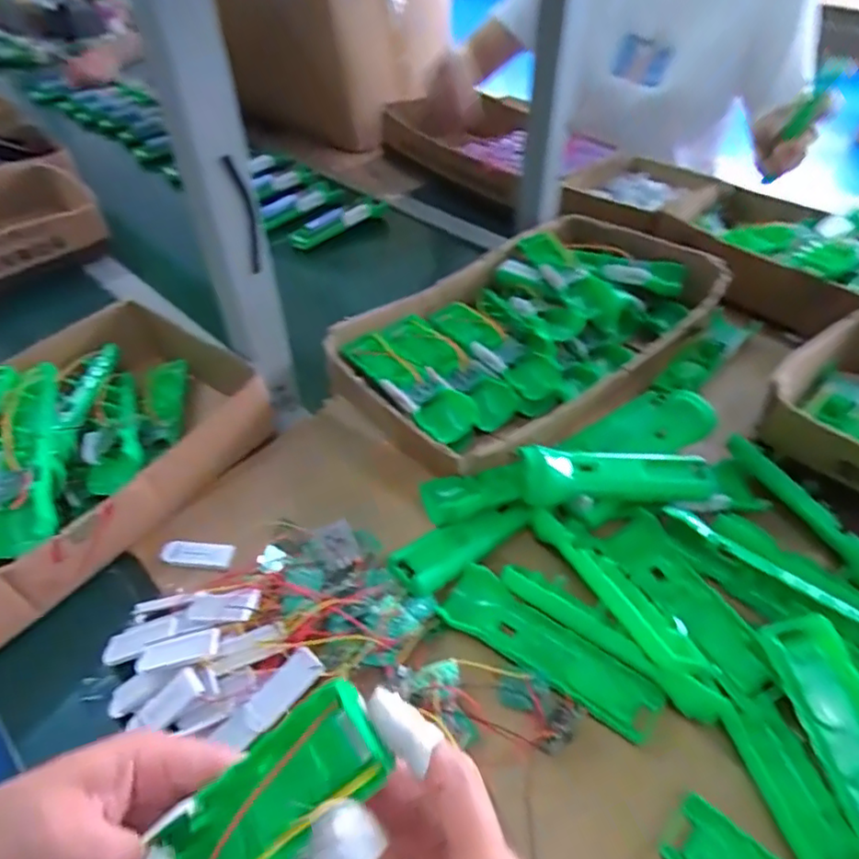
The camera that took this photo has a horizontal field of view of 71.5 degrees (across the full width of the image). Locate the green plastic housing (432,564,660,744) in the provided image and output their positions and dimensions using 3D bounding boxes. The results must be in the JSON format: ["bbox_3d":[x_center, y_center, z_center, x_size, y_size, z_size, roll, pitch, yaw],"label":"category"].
[{"bbox_3d":[0.083,0.158,0.425,0.160,0.018,0.048,29,52,26],"label":"green plastic housing"}]

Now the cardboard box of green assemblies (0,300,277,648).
[{"bbox_3d":[-0.355,0.037,0.507,0.241,0.099,0.429,29,52,26],"label":"cardboard box of green assemblies"}]

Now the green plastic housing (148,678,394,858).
[{"bbox_3d":[-0.078,0.163,0.230,0.147,0.026,0.042,-46,55,4],"label":"green plastic housing"}]

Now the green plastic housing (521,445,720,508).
[{"bbox_3d":[0.156,0.039,0.495,0.170,0.032,0.039,2,46,-14],"label":"green plastic housing"}]

